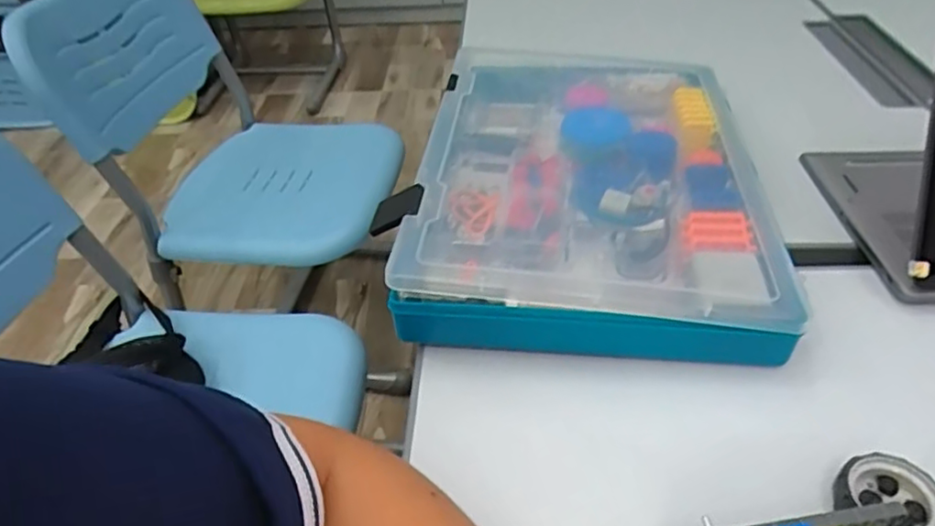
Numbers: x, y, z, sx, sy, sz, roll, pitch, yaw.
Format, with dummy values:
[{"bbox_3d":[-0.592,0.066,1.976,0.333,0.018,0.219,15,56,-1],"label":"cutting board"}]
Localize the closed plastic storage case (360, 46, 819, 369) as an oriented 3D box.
[{"bbox_3d":[0.088,-0.078,0.517,0.279,0.066,0.356,2,42,6],"label":"closed plastic storage case"}]

